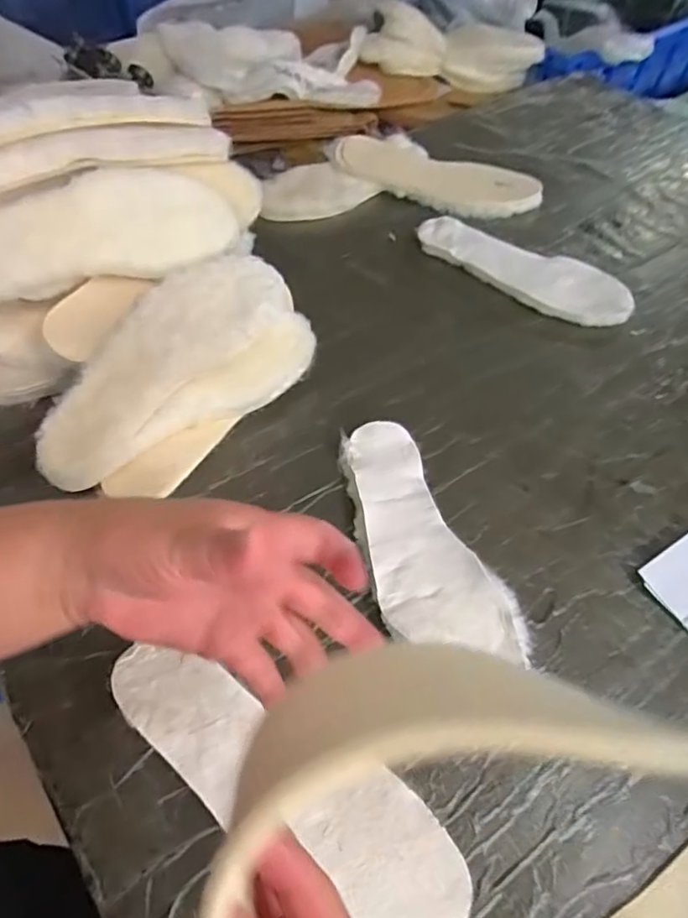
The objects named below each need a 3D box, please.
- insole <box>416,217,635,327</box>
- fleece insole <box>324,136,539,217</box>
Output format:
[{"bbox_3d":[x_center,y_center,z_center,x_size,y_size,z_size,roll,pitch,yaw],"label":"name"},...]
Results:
[{"bbox_3d":[0.217,-0.235,0.725,0.270,0.023,0.087,27,58,17],"label":"insole"},{"bbox_3d":[0.129,-0.404,0.823,0.287,0.028,0.119,21,64,5],"label":"fleece insole"}]

